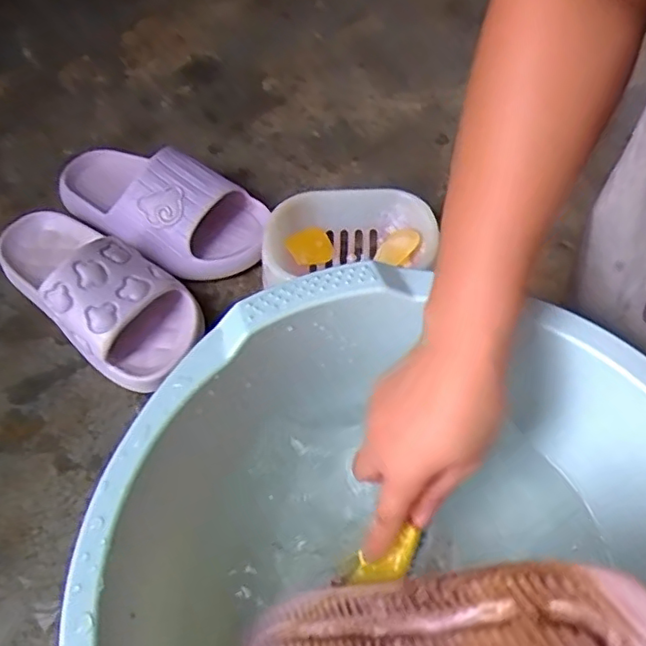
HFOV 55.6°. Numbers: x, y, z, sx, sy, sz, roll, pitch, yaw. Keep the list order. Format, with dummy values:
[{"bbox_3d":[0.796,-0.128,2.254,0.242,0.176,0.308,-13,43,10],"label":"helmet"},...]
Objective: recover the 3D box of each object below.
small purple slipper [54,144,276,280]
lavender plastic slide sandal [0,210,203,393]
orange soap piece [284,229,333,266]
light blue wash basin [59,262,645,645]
[{"bbox_3d":[-0.174,-0.122,0.618,0.244,0.071,0.113,19,60,16],"label":"small purple slipper"},{"bbox_3d":[-0.212,-0.041,0.563,0.236,0.079,0.098,37,67,25],"label":"lavender plastic slide sandal"},{"bbox_3d":[-0.012,-0.069,0.576,0.041,0.022,0.033,-26,58,-12],"label":"orange soap piece"},{"bbox_3d":[0.049,0.148,0.346,0.343,0.127,0.348,-2,58,3],"label":"light blue wash basin"}]

